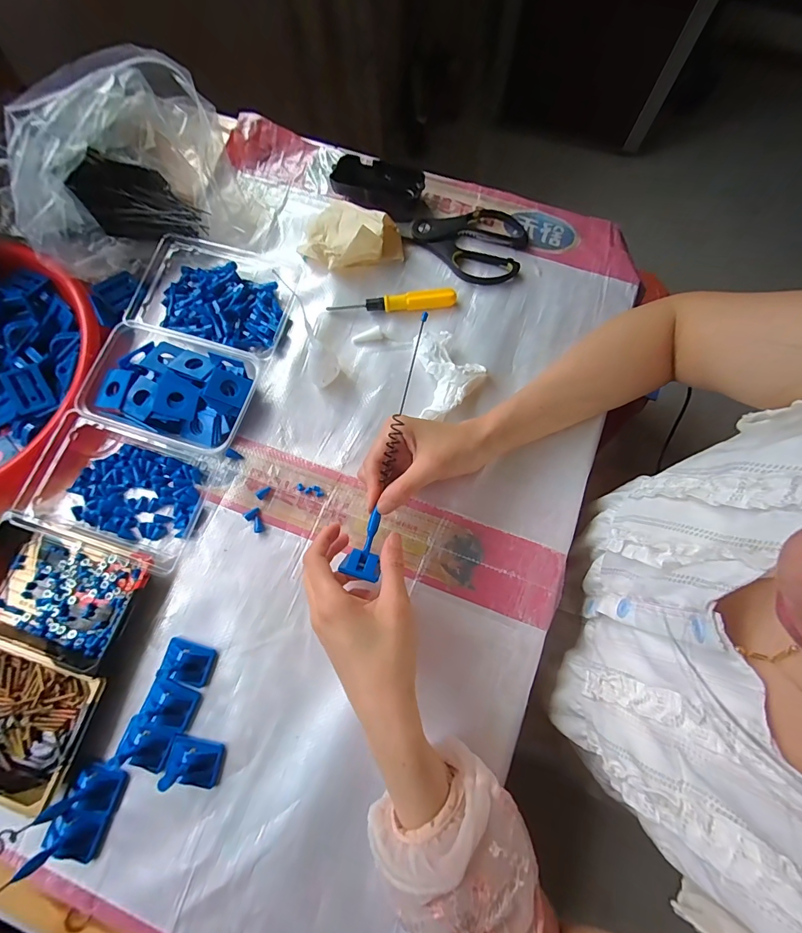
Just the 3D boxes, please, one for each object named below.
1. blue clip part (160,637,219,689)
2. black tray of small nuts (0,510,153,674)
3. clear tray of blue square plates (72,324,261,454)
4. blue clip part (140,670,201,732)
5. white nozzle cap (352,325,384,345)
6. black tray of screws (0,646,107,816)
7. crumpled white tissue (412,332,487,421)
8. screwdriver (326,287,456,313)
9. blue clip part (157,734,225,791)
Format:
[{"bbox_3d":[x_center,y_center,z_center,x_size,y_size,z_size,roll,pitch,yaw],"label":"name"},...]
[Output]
[{"bbox_3d":[-0.195,0.178,0.357,0.041,0.028,0.033,18,77,5],"label":"blue clip part"},{"bbox_3d":[-0.330,0.114,0.371,0.168,0.027,0.109,16,77,5],"label":"black tray of small nuts"},{"bbox_3d":[-0.235,-0.079,0.415,0.160,0.034,0.109,18,77,5],"label":"clear tray of blue square plates"},{"bbox_3d":[-0.204,0.208,0.350,0.041,0.018,0.035,28,78,8],"label":"blue clip part"},{"bbox_3d":[-0.037,-0.145,0.444,0.035,0.010,0.014,-19,76,-4],"label":"white nozzle cap"},{"bbox_3d":[-0.355,0.220,0.349,0.164,0.019,0.110,14,77,5],"label":"black tray of screws"},{"bbox_3d":[0.052,-0.099,0.421,0.068,0.024,0.095,-5,76,0],"label":"crumpled white tissue"},{"bbox_3d":[-0.009,-0.183,0.448,0.140,0.017,0.018,-8,76,-1],"label":"screwdriver"},{"bbox_3d":[-0.179,0.251,0.329,0.044,0.040,0.031,14,77,5],"label":"blue clip part"}]

